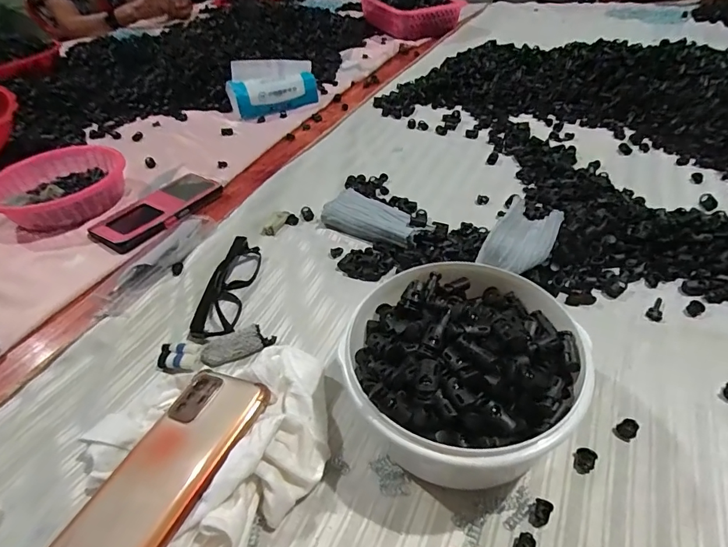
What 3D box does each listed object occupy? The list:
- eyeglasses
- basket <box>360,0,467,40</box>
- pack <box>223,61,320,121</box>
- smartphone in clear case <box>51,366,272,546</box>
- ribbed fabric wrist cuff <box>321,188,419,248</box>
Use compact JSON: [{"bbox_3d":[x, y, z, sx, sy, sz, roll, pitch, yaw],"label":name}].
[{"bbox_3d":[-0.135,0.008,0.442,0.035,0.024,0.136,1,43,9],"label":"eyeglasses"},{"bbox_3d":[0.124,-0.732,1.192,0.201,0.085,0.255,-19,43,-16],"label":"basket"},{"bbox_3d":[-0.178,-0.358,0.827,0.163,0.105,0.044,-18,-2,-9],"label":"pack"},{"bbox_3d":[-0.135,0.131,0.281,0.075,0.011,0.159,7,42,30],"label":"smartphone in clear case"},{"bbox_3d":[0.010,-0.064,0.505,0.122,0.029,0.059,23,50,29],"label":"ribbed fabric wrist cuff"}]

